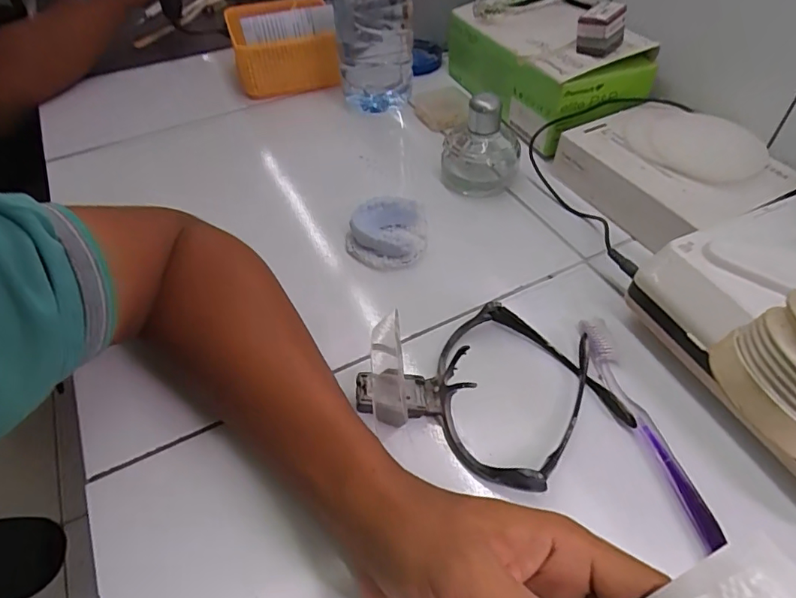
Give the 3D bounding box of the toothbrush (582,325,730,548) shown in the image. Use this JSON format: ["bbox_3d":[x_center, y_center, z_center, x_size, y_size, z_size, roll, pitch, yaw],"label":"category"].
[{"bbox_3d":[0.156,0.077,0.332,0.023,0.012,0.158,-8,48,-6],"label":"toothbrush"}]

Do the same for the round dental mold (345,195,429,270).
[{"bbox_3d":[-0.009,-0.057,0.450,0.067,0.026,0.066,-1,48,1],"label":"round dental mold"}]

